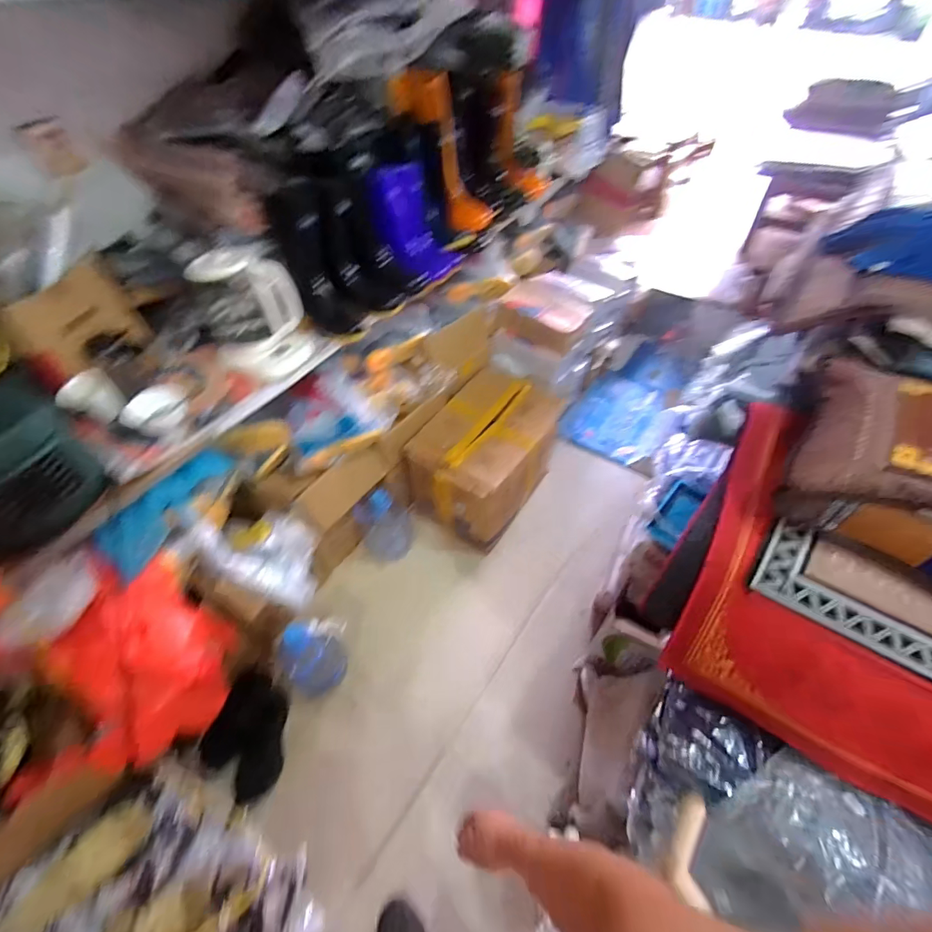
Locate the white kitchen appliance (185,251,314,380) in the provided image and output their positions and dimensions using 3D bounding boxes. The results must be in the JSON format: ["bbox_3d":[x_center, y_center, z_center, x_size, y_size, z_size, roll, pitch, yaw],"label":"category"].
[{"bbox_3d":[-0.476,-0.344,1.037,0.214,0.229,0.168,-23,52,-17],"label":"white kitchen appliance"}]

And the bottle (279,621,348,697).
[{"bbox_3d":[-0.409,0.526,1.226,0.147,0.283,0.138,-1,49,1],"label":"bottle"}]

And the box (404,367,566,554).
[{"bbox_3d":[0.089,-0.061,1.582,0.399,0.304,0.564,24,54,21],"label":"box"}]

